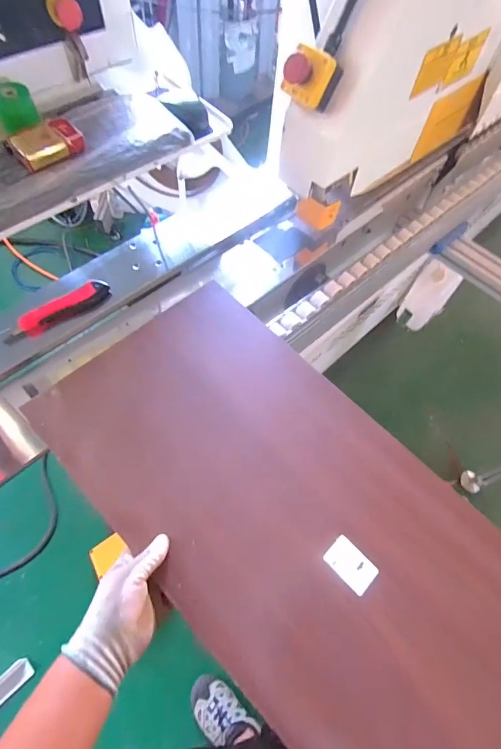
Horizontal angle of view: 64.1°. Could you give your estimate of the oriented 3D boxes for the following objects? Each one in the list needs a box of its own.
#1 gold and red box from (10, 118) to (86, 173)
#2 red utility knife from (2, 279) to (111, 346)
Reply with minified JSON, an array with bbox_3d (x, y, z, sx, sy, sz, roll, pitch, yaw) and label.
[{"bbox_3d":[-0.308,-0.351,0.604,0.096,0.029,0.065,-34,68,-21],"label":"gold and red box"},{"bbox_3d":[-0.318,-0.107,0.660,0.178,0.043,0.033,-33,68,-20],"label":"red utility knife"}]

